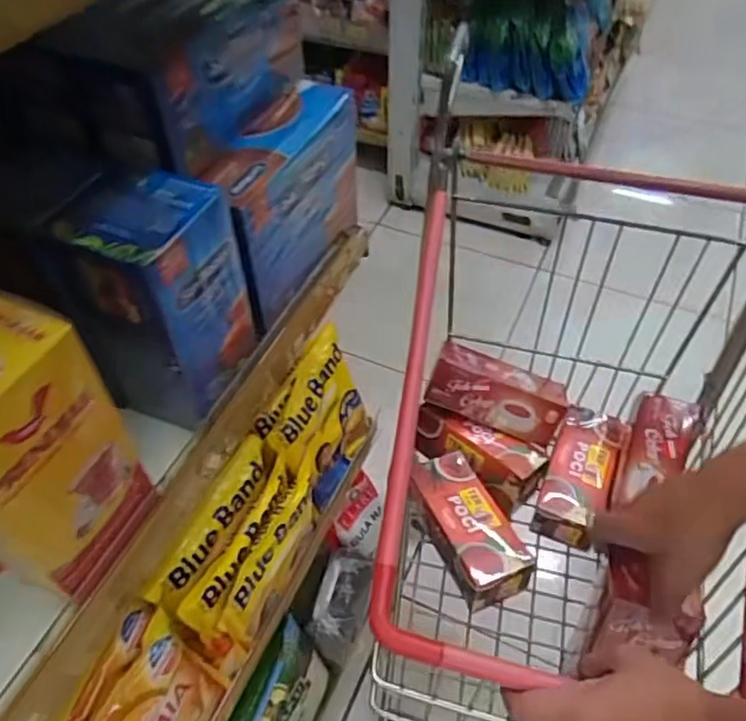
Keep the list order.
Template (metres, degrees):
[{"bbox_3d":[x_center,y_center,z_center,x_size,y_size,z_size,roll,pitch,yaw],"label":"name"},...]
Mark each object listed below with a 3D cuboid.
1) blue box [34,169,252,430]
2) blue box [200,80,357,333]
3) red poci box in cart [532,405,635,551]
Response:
[{"bbox_3d":[-0.108,-0.024,0.321,0.062,0.124,0.068,16,52,13],"label":"blue box"},{"bbox_3d":[-0.052,-0.100,0.378,0.038,0.105,0.119,19,53,16],"label":"blue box"},{"bbox_3d":[0.218,0.116,0.653,0.067,0.051,0.148,22,54,18],"label":"red poci box in cart"}]

